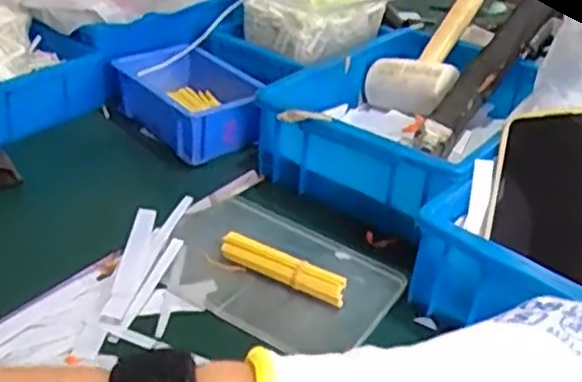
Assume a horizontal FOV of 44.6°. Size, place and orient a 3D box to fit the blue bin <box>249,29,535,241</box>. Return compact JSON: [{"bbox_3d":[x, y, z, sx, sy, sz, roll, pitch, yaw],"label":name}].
[{"bbox_3d":[0.116,-0.064,0.668,0.201,0.082,0.286,28,39,29],"label":"blue bin"}]

